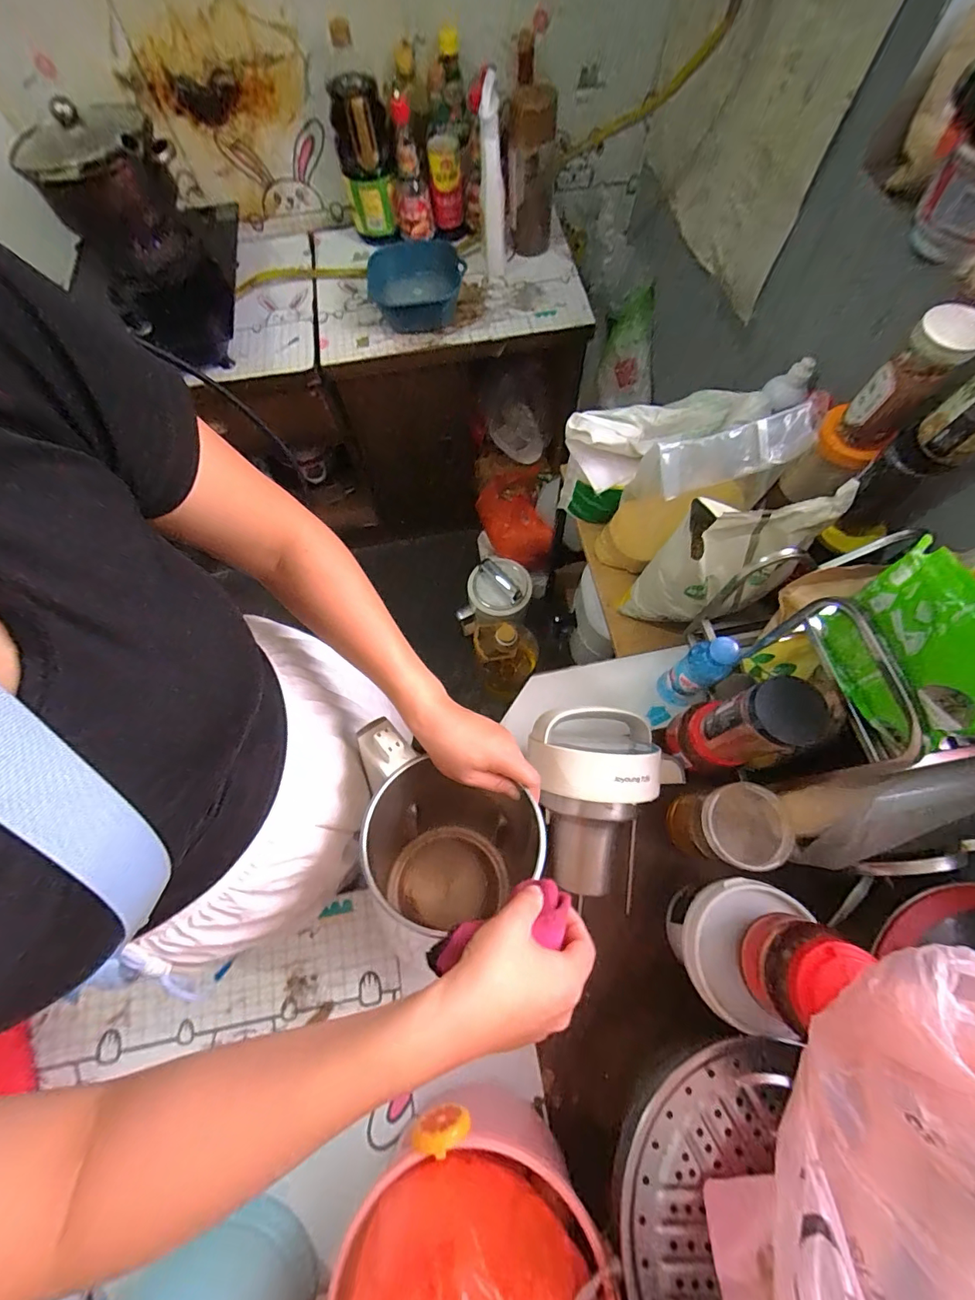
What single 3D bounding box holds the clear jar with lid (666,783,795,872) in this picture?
[{"bbox_3d":[0.269,0.201,0.528,0.086,0.132,0.078,-5,70,-1],"label":"clear jar with lid"}]

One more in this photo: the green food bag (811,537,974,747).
[{"bbox_3d":[0.330,-0.001,0.352,0.045,0.124,0.135,-20,70,-6],"label":"green food bag"}]

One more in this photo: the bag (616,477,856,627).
[{"bbox_3d":[0.313,-0.118,0.624,0.174,0.249,0.127,-29,72,-9],"label":"bag"}]

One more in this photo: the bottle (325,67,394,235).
[{"bbox_3d":[-0.241,-0.982,0.923,0.110,0.204,0.103,-12,70,-3],"label":"bottle"}]

